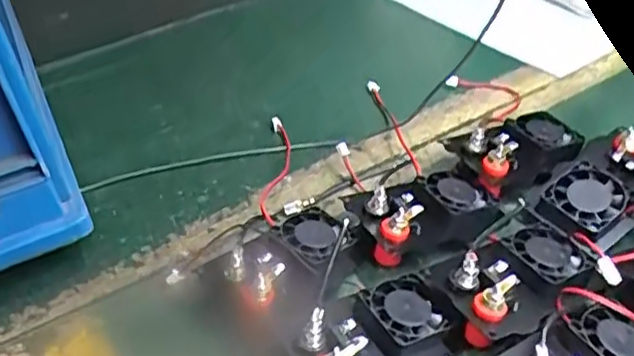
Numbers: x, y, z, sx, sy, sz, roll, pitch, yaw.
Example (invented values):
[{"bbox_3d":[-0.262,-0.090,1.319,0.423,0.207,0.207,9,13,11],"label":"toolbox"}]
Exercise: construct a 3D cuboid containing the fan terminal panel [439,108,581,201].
[{"bbox_3d":[0.134,-0.022,0.412,0.086,0.023,0.055,-26,45,-22],"label":"fan terminal panel"}]

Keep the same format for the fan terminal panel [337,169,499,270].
[{"bbox_3d":[0.067,0.018,0.375,0.081,0.030,0.060,-23,44,-20],"label":"fan terminal panel"}]

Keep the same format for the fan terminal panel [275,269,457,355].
[{"bbox_3d":[0.027,0.074,0.317,0.083,0.031,0.057,-18,43,-15],"label":"fan terminal panel"}]

